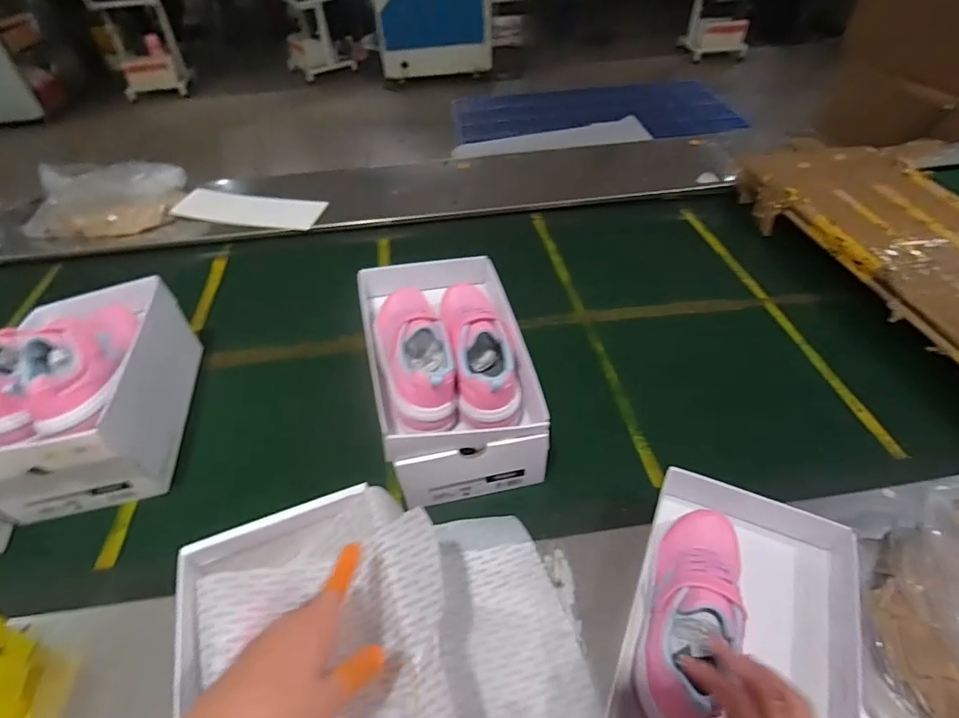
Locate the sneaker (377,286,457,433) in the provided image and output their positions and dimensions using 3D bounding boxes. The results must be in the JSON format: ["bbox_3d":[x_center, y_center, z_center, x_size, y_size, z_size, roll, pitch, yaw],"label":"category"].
[{"bbox_3d":[-0.085,-0.017,0.633,0.081,0.090,0.220,-13,47,-10],"label":"sneaker"}]

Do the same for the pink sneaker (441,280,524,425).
[{"bbox_3d":[0.001,-0.017,0.646,0.076,0.102,0.215,-8,46,-6],"label":"pink sneaker"}]

